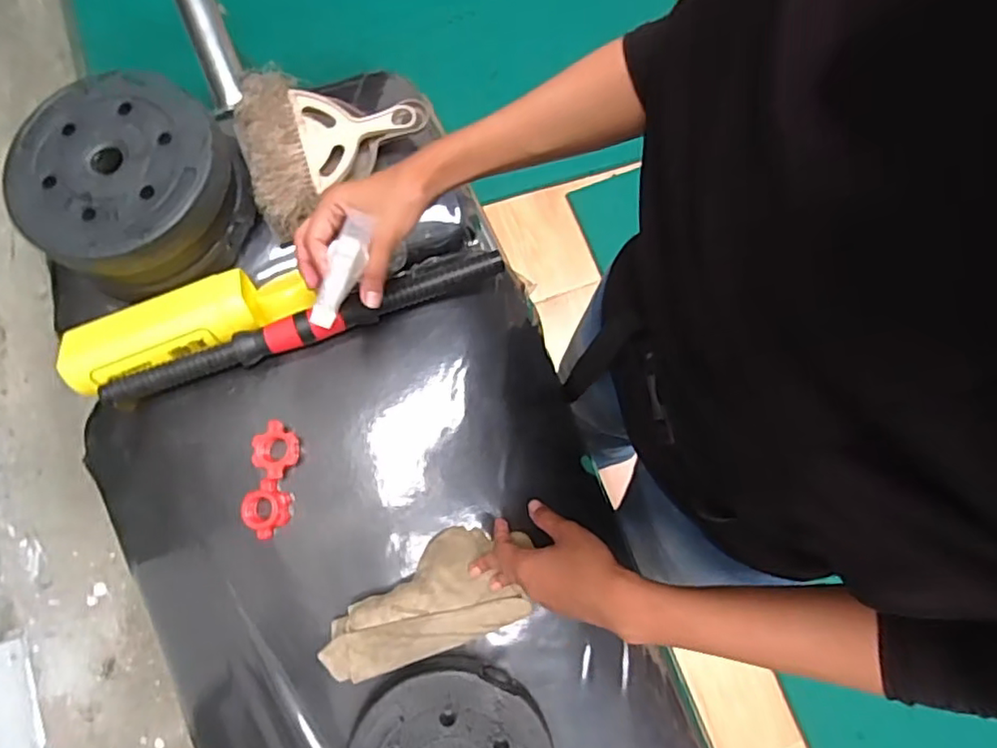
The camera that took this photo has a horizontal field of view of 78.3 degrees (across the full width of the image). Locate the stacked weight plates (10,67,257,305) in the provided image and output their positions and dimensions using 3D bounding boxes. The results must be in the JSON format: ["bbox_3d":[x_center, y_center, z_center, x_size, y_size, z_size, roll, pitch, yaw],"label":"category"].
[{"bbox_3d":[-0.352,-0.182,0.592,0.182,0.098,0.181,0,79,-1],"label":"stacked weight plates"}]

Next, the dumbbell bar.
[{"bbox_3d":[-0.187,-0.049,0.595,0.395,0.026,0.037,-20,80,-5],"label":"dumbbell bar"}]

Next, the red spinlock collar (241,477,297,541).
[{"bbox_3d":[-0.208,0.121,0.553,0.044,0.025,0.047,42,81,7],"label":"red spinlock collar"}]

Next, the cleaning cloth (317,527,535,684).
[{"bbox_3d":[-0.057,0.196,0.533,0.193,0.039,0.091,-21,80,-5],"label":"cleaning cloth"}]

